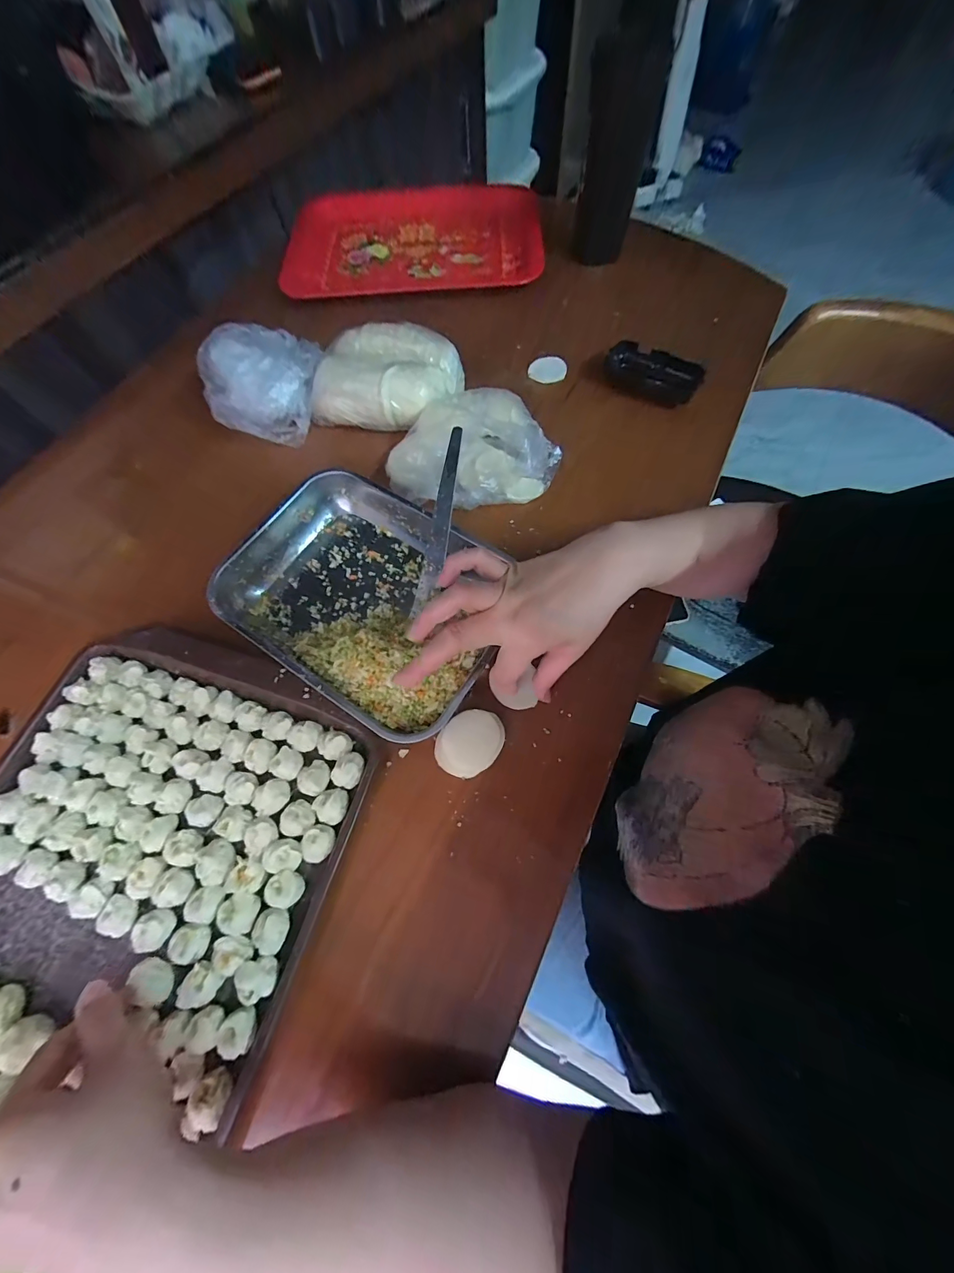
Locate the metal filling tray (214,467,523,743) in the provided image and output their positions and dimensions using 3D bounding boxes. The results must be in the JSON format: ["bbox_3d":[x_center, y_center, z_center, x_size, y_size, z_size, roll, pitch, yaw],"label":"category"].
[{"bbox_3d":[-0.098,-0.039,0.371,0.253,0.048,0.181,32,73,14],"label":"metal filling tray"}]

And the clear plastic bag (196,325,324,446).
[{"bbox_3d":[-0.236,-0.291,0.457,0.110,0.074,0.123,8,69,6],"label":"clear plastic bag"}]

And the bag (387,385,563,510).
[{"bbox_3d":[-0.004,-0.199,0.420,0.178,0.064,0.123,-4,68,1],"label":"bag"}]

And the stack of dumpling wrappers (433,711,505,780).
[{"bbox_3d":[-0.006,0.087,0.331,0.057,0.019,0.044,-30,70,-9],"label":"stack of dumpling wrappers"}]

